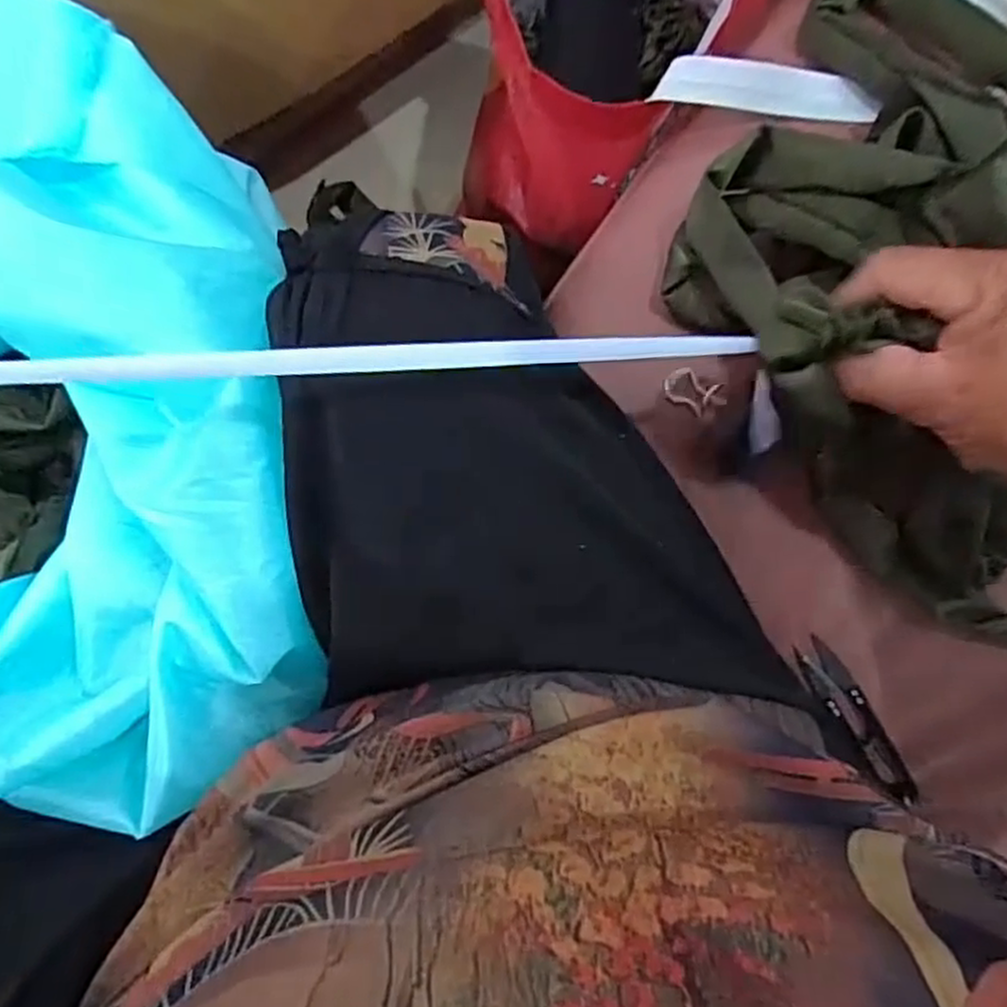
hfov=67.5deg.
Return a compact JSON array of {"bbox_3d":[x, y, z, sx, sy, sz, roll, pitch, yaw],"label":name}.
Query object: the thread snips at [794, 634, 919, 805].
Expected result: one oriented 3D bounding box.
[{"bbox_3d":[0.198,0.121,0.419,0.020,0.004,0.099,-36,82,14],"label":"thread snips"}]

